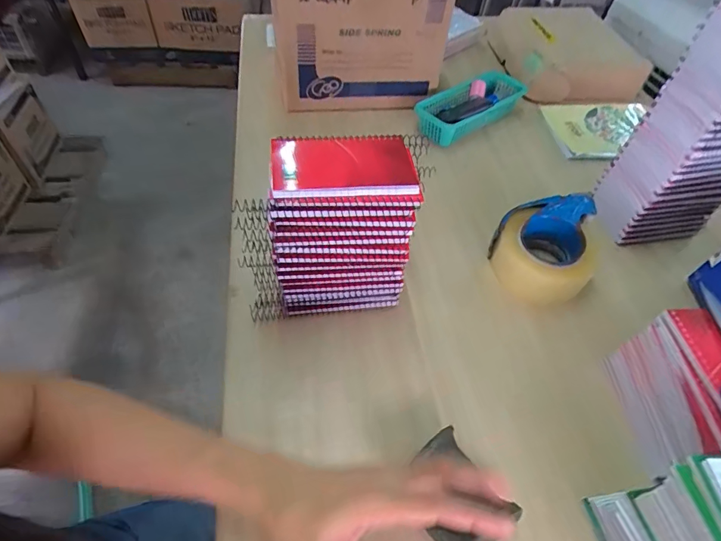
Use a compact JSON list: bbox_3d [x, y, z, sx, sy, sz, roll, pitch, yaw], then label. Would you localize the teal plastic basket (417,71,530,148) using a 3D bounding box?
[{"bbox_3d":[0.191,-0.289,0.774,0.103,0.051,0.236,39,57,25],"label":"teal plastic basket"}]

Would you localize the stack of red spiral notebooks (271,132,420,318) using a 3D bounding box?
[{"bbox_3d":[-0.019,-0.043,0.457,0.134,0.181,0.087,-1,50,-6],"label":"stack of red spiral notebooks"}]

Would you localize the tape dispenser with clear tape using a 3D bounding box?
[{"bbox_3d":[0.241,-0.033,0.566,0.122,0.064,0.168,30,54,19],"label":"tape dispenser with clear tape"}]

